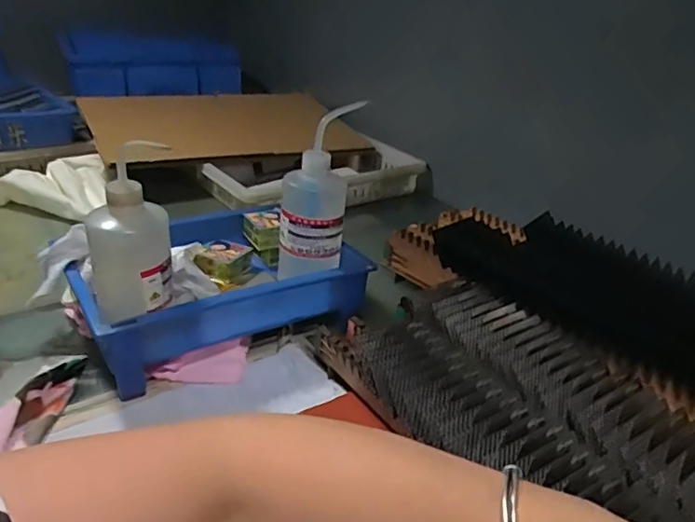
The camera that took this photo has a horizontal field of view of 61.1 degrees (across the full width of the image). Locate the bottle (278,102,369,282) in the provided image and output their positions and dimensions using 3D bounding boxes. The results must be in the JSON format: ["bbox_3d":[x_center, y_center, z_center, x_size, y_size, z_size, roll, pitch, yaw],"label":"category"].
[{"bbox_3d":[-0.033,-0.062,0.652,0.088,0.189,0.089,3,27,-4],"label":"bottle"}]

